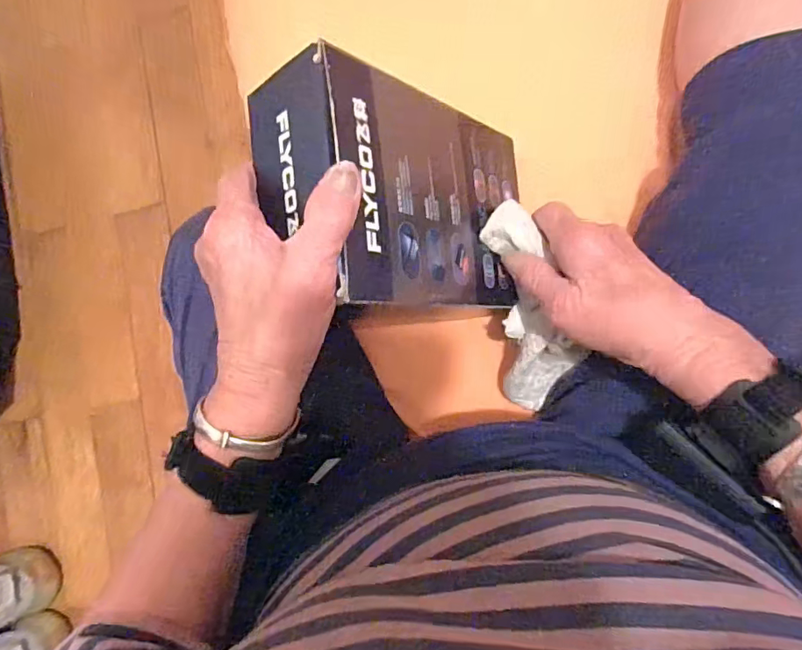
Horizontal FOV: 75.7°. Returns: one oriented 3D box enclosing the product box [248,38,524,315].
[{"bbox_3d":[0.001,-0.075,0.341,0.066,0.192,0.133,-10,84,42],"label":"product box"}]

